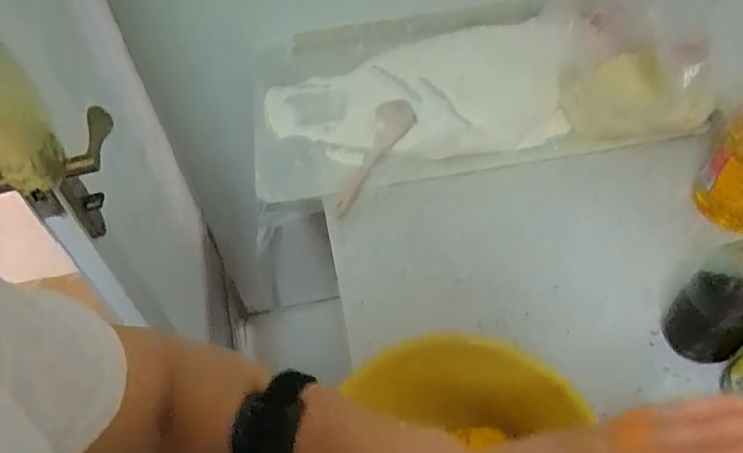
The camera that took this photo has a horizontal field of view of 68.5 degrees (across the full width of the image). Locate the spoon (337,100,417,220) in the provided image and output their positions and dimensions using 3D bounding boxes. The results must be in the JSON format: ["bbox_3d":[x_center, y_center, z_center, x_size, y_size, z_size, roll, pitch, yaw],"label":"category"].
[{"bbox_3d":[0.009,-0.099,0.791,0.055,0.052,0.210,12,49,14],"label":"spoon"}]

